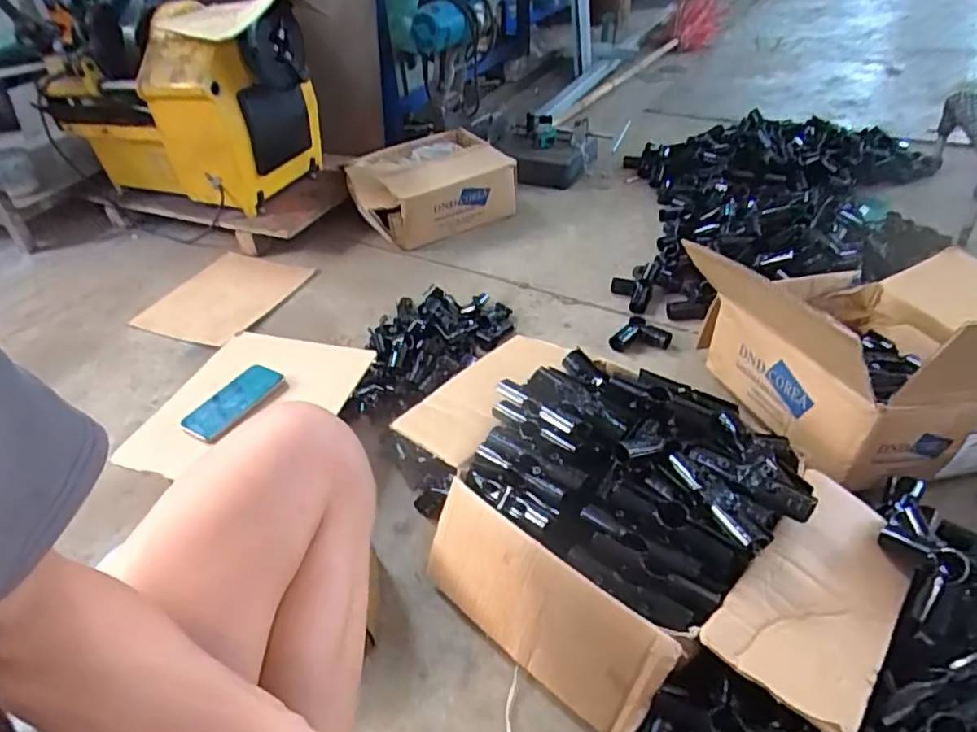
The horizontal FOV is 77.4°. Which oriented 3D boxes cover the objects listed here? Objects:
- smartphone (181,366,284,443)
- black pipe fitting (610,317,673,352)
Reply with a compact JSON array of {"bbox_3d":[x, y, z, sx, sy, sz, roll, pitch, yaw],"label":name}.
[{"bbox_3d":[-0.369,0.051,0.883,0.071,0.014,0.141,20,46,27],"label":"smartphone"},{"bbox_3d":[0.272,-0.051,1.085,0.088,0.039,0.109,24,48,30],"label":"black pipe fitting"}]

